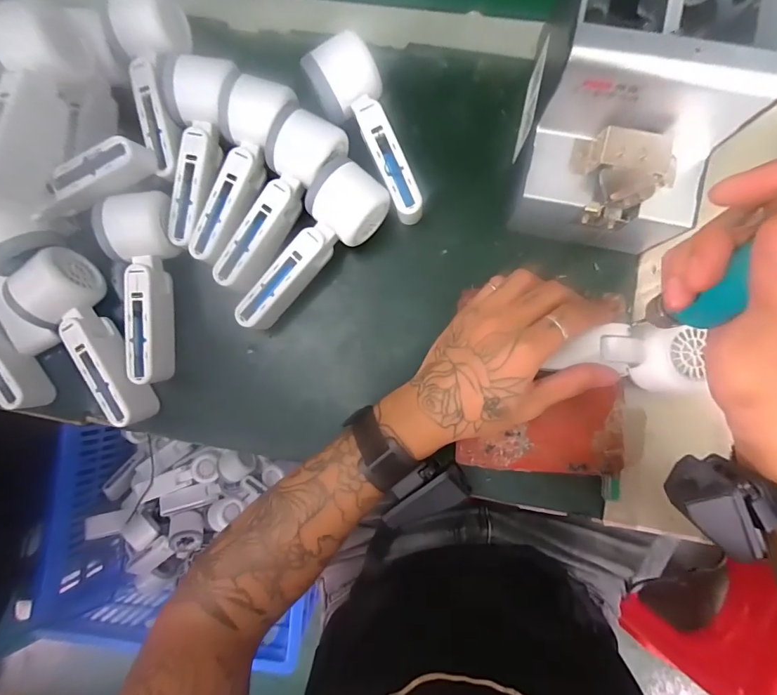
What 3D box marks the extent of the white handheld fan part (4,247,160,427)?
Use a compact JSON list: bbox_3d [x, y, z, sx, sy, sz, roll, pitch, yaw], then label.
[{"bbox_3d":[-0.260,-0.004,0.361,0.052,0.054,0.158,-29,84,1],"label":"white handheld fan part"}]

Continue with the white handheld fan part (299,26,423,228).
[{"bbox_3d":[-0.018,-0.181,0.364,0.054,0.052,0.149,-21,85,2],"label":"white handheld fan part"}]

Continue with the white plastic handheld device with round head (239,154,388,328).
[{"bbox_3d":[-0.073,-0.087,0.367,0.164,0.050,0.060,-44,84,0],"label":"white plastic handheld device with round head"}]

